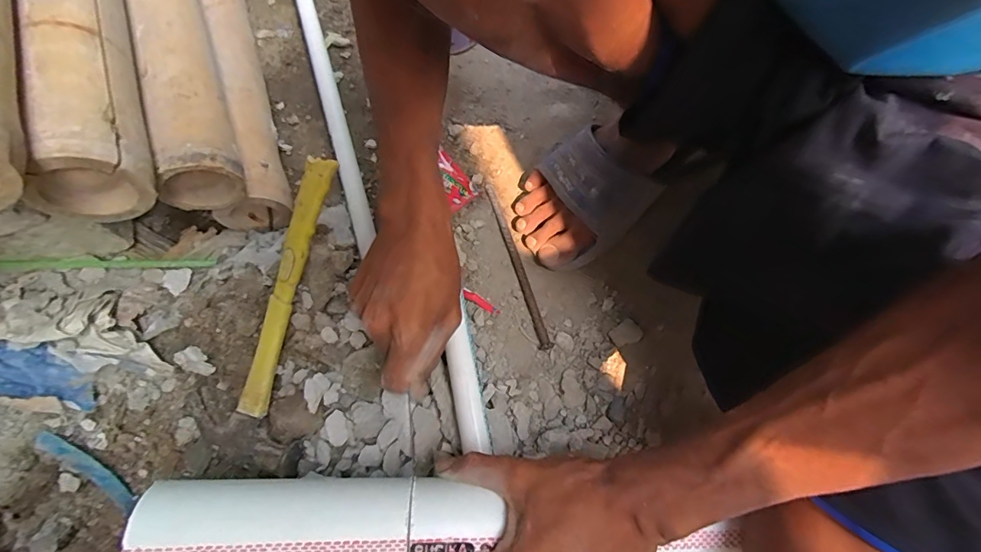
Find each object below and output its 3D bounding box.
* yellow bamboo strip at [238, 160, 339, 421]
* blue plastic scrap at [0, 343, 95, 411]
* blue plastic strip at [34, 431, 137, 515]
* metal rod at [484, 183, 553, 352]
[{"bbox_3d":[-0.178,0.008,0.394,0.024,0.009,0.226,16,89,4],"label":"yellow bamboo strip"},{"bbox_3d":[-0.410,0.079,0.376,0.137,0.021,0.045,14,68,-21],"label":"blue plastic scrap"},{"bbox_3d":[-0.342,0.166,0.385,0.017,0.012,0.095,-46,104,-16],"label":"blue plastic strip"},{"bbox_3d":[0.028,-0.014,0.483,0.012,0.007,0.195,-15,71,-7],"label":"metal rod"}]

